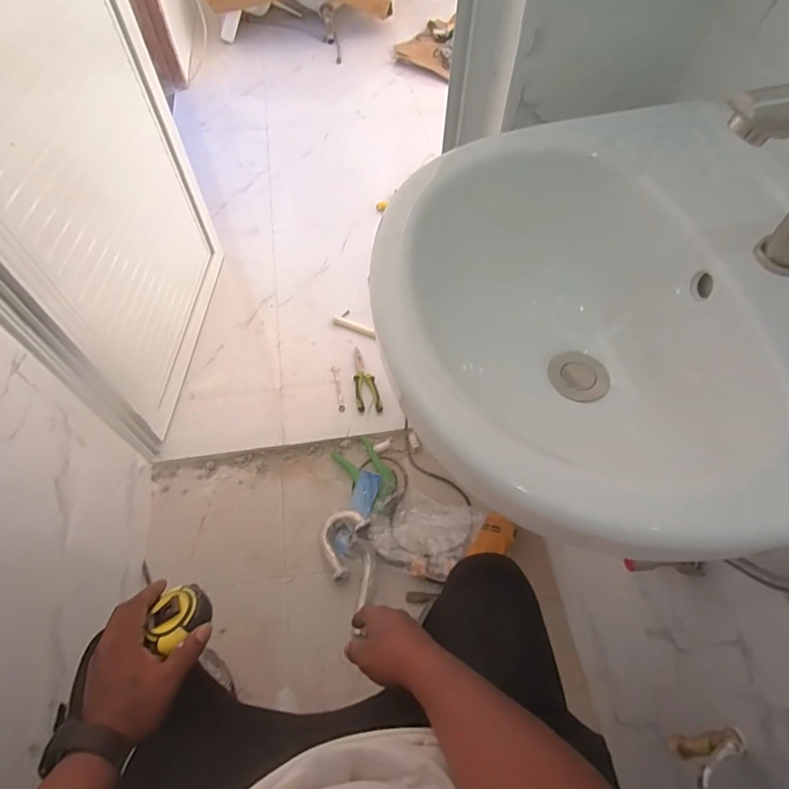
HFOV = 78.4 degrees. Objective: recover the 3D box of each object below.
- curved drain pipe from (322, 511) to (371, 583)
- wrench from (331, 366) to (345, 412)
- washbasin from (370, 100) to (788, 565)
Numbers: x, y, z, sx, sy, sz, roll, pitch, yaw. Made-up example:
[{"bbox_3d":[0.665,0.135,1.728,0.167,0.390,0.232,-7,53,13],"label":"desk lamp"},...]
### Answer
[{"bbox_3d":[-0.117,0.314,1.027,0.088,0.034,0.133,22,61,12],"label":"curved drain pipe"},{"bbox_3d":[-0.139,-0.015,1.212,0.022,0.009,0.128,-11,57,-5],"label":"wrench"},{"bbox_3d":[0.180,-0.053,0.412,0.367,0.152,0.364,-3,59,-2],"label":"washbasin"}]

